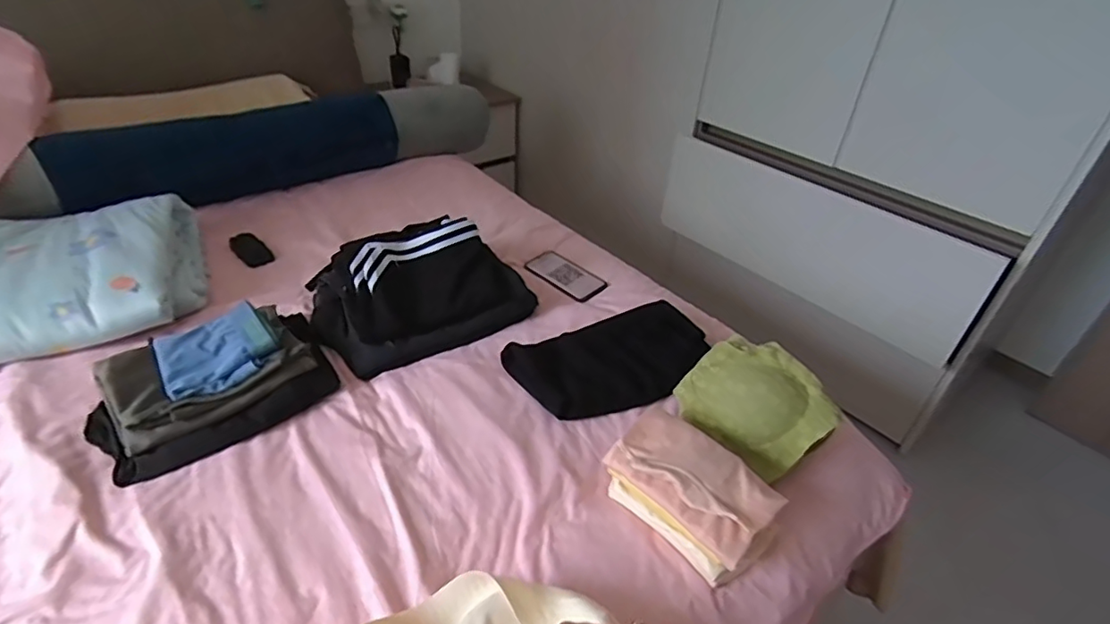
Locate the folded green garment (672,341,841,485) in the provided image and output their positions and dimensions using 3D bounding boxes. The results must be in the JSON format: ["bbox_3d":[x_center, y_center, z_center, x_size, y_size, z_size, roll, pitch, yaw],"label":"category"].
[{"bbox_3d":[0.274,0.123,0.761,0.146,0.079,0.179,-20,42,-28],"label":"folded green garment"}]

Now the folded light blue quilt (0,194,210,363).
[{"bbox_3d":[-0.883,-0.045,0.897,0.537,0.107,0.358,-15,41,-23],"label":"folded light blue quilt"}]

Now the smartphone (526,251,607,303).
[{"bbox_3d":[0.019,-0.073,1.095,0.079,0.009,0.173,-35,47,-27],"label":"smartphone"}]

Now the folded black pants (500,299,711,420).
[{"bbox_3d":[0.085,0.068,0.861,0.309,0.050,0.172,-9,39,-16],"label":"folded black pants"}]

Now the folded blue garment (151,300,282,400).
[{"bbox_3d":[-0.471,0.050,0.777,0.142,0.034,0.130,-23,44,-32],"label":"folded blue garment"}]

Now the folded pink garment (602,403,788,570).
[{"bbox_3d":[0.161,0.191,0.657,0.100,0.040,0.187,-26,45,-34],"label":"folded pink garment"}]

